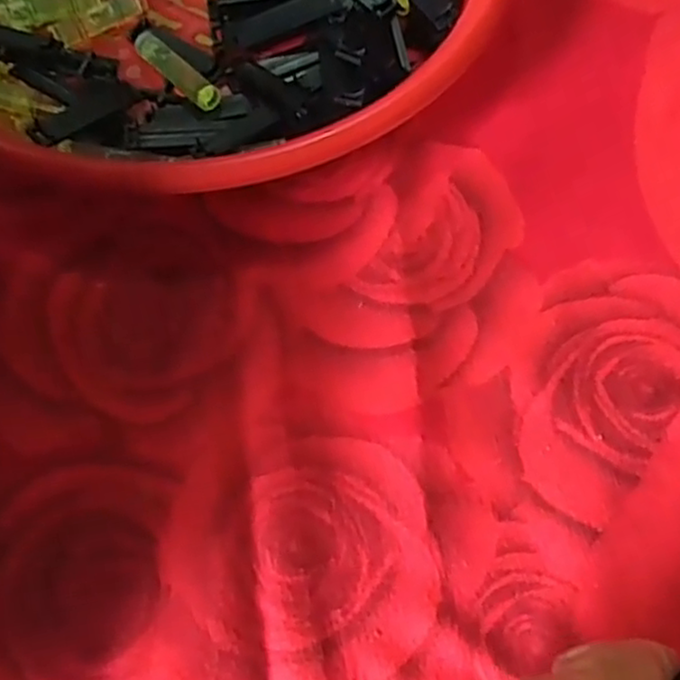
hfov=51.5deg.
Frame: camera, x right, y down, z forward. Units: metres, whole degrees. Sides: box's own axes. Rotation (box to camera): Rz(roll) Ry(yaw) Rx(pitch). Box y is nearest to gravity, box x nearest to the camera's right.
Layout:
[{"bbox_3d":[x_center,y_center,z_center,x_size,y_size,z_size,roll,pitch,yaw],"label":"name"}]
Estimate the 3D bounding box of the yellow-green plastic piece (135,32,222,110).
[{"bbox_3d":[-0.062,-0.104,0.272,0.043,0.007,0.010,42,74,17],"label":"yellow-green plastic piece"}]

